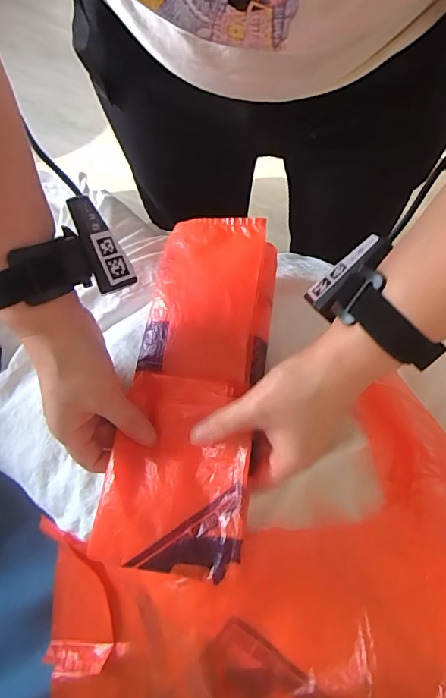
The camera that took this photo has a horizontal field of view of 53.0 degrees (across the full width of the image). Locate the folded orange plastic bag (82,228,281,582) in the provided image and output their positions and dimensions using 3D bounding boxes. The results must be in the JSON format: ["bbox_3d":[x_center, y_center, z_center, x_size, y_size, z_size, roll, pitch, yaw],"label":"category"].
[{"bbox_3d":[-0.021,0.018,0.347,0.100,0.031,0.279,8,69,4],"label":"folded orange plastic bag"}]

